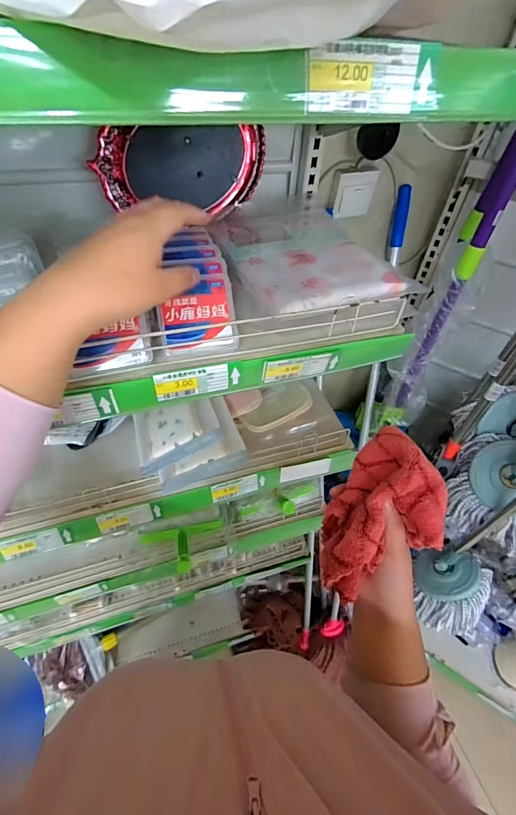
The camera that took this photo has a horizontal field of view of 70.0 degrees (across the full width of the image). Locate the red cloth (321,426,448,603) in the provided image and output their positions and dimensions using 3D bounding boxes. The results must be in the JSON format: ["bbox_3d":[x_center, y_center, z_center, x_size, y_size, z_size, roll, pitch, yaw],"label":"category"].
[{"bbox_3d":[0.132,0.117,0.389,0.105,0.100,0.162,29,53,19],"label":"red cloth"}]

